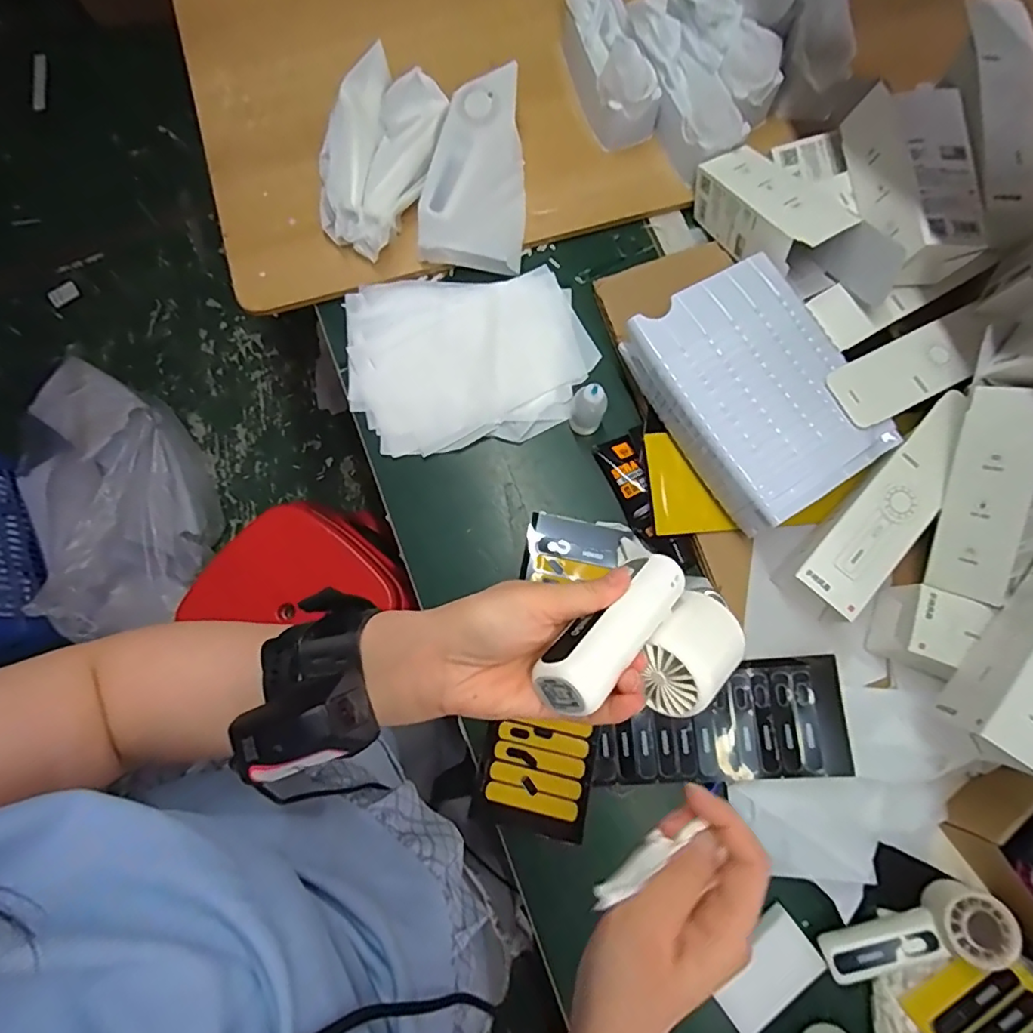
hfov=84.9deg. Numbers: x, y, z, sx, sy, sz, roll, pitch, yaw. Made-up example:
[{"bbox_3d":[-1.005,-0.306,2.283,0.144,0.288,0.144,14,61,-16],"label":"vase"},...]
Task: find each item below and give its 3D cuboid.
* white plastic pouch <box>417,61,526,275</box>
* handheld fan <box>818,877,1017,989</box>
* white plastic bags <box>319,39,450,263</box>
[{"bbox_3d":[-0.048,-0.389,0.638,0.116,0.036,0.209,2,95,-9],"label":"white plastic pouch"},{"bbox_3d":[0.367,0.389,0.525,0.160,0.056,0.056,-25,81,10],"label":"handheld fan"},{"bbox_3d":[-0.163,-0.402,0.636,0.122,0.082,0.193,22,80,3],"label":"white plastic bags"}]

